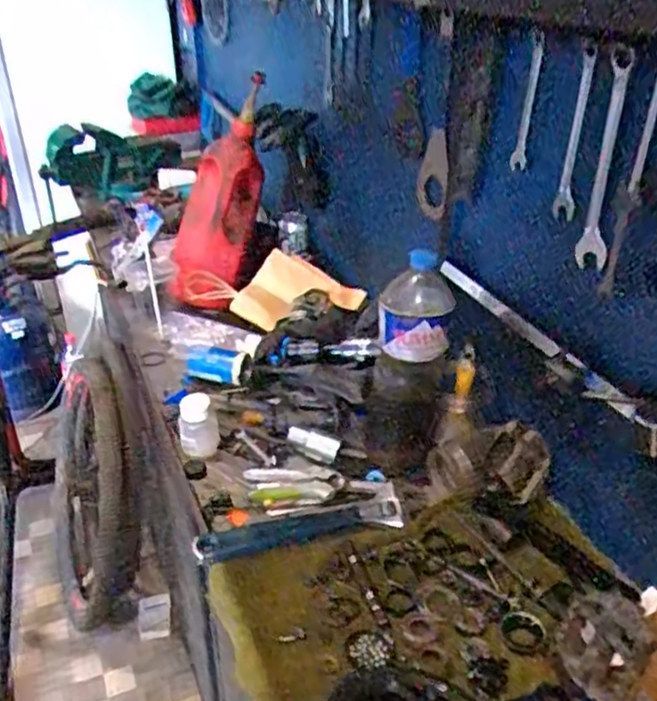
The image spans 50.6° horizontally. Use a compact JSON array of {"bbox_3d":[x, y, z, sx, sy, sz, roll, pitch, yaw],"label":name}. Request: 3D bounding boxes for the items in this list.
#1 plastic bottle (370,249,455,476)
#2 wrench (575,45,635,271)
[{"bbox_3d":[0.105,-0.053,0.830,0.082,0.113,0.077,8,31,13],"label":"plastic bottle"},{"bbox_3d":[0.274,-0.181,0.687,0.012,0.217,0.036,-16,34,-25],"label":"wrench"}]

